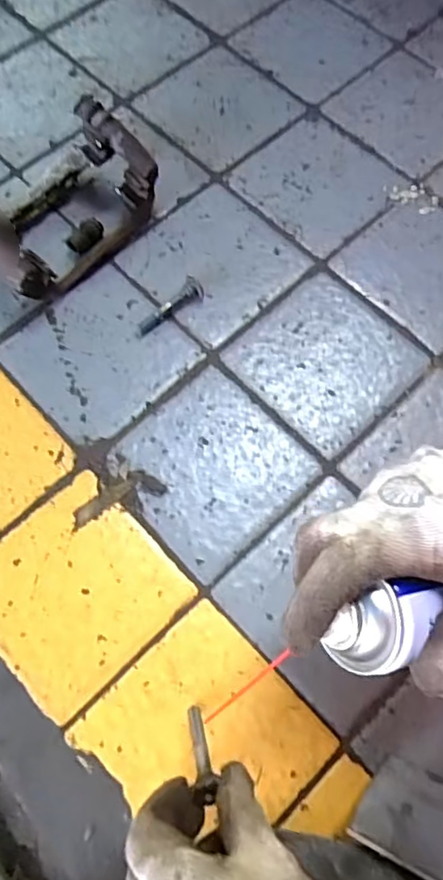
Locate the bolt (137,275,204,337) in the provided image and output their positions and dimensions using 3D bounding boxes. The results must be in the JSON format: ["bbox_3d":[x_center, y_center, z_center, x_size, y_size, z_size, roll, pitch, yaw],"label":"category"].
[{"bbox_3d":[-0.048,-0.127,0.560,0.023,0.014,0.079,42,75,13],"label":"bolt"}]

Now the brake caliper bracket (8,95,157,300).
[{"bbox_3d":[-0.155,-0.226,0.563,0.100,0.082,0.182,39,74,13],"label":"brake caliper bracket"}]

